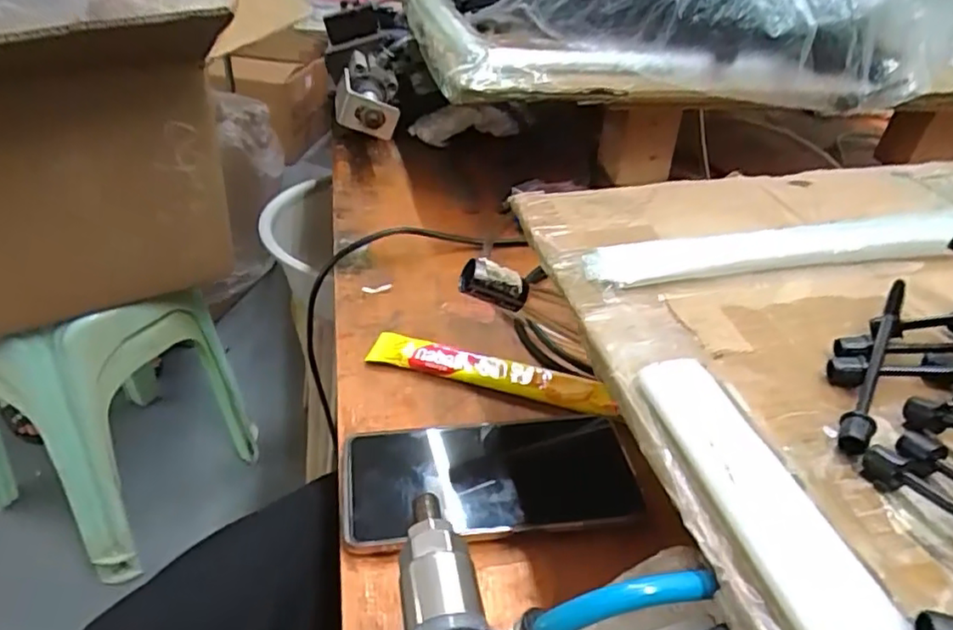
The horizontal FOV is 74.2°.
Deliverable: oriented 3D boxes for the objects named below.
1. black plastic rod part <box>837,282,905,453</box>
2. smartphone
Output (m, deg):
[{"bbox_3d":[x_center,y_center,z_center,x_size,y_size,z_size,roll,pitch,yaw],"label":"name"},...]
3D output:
[{"bbox_3d":[0.153,0.017,0.239,0.010,0.018,0.098,27,41,26],"label":"black plastic rod part"},{"bbox_3d":[0.007,0.091,0.358,0.161,0.010,0.076,0,36,-9],"label":"smartphone"}]

